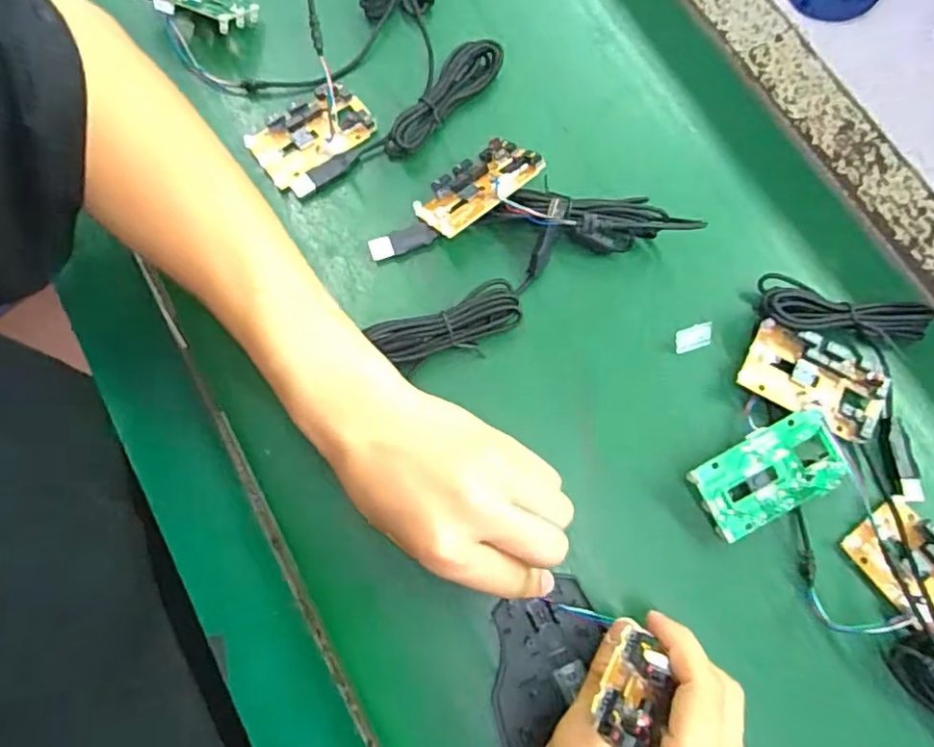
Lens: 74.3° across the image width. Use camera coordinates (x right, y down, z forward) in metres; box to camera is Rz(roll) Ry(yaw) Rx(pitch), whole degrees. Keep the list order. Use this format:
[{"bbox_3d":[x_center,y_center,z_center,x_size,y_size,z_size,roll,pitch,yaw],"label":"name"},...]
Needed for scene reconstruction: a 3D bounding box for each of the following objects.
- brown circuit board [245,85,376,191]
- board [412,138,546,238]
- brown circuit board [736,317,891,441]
[{"bbox_3d":[-0.101,-0.156,0.403,0.077,0.011,0.045,-36,77,-9],"label":"brown circuit board"},{"bbox_3d":[0.007,-0.114,0.383,0.078,0.019,0.047,-32,56,-1],"label":"board"},{"bbox_3d":[0.199,0.005,0.355,0.079,0.019,0.044,26,77,8],"label":"brown circuit board"}]

